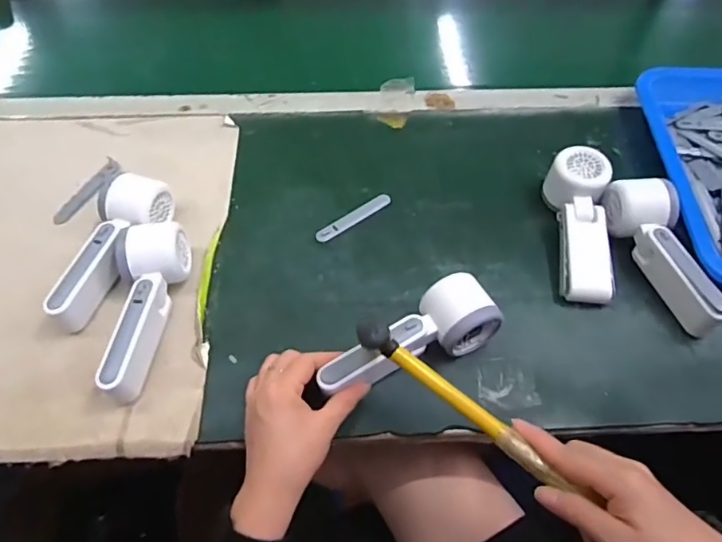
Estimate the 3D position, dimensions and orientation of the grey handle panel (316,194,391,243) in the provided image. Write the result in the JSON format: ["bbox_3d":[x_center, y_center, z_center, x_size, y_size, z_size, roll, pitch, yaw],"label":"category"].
[{"bbox_3d":[-0.008,-0.058,0.557,0.093,0.006,0.016,-32,64,-19],"label":"grey handle panel"}]

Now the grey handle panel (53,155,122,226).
[{"bbox_3d":[-0.303,-0.090,0.576,0.023,0.005,0.099,20,60,10],"label":"grey handle panel"}]

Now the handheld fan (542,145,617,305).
[{"bbox_3d":[0.224,-0.047,0.523,0.057,0.056,0.163,2,57,0],"label":"handheld fan"}]

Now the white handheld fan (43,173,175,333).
[{"bbox_3d":[-0.248,-0.024,0.504,0.068,0.050,0.169,19,59,11],"label":"white handheld fan"}]

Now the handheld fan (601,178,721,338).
[{"bbox_3d":[0.298,-0.021,0.498,0.052,0.051,0.162,-16,59,-11],"label":"handheld fan"}]

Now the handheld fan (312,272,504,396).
[{"bbox_3d":[0.039,0.059,0.447,0.163,0.043,0.056,-24,62,-13],"label":"handheld fan"}]

